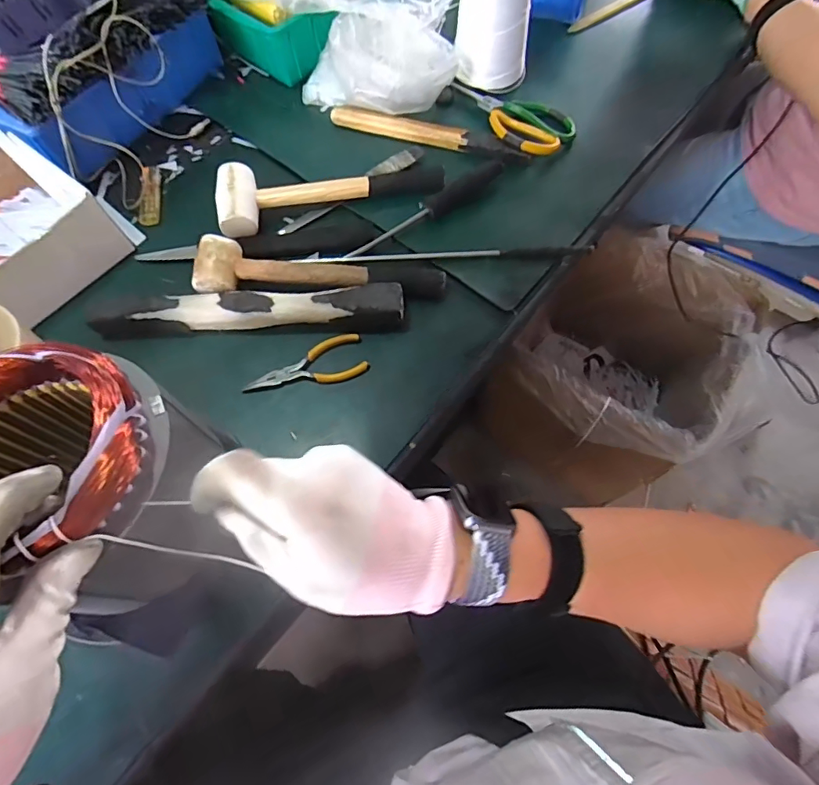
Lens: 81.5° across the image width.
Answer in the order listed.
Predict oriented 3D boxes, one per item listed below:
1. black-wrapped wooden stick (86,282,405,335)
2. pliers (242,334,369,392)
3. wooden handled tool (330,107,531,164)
[{"bbox_3d":[-0.161,-0.083,0.483,0.308,0.030,0.045,-2,66,1],"label":"black-wrapped wooden stick"},{"bbox_3d":[-0.103,-0.023,0.469,0.119,0.005,0.047,-18,67,-6],"label":"pliers"},{"bbox_3d":[0.021,-0.324,0.590,0.256,0.017,0.028,20,68,10],"label":"wooden handled tool"}]

